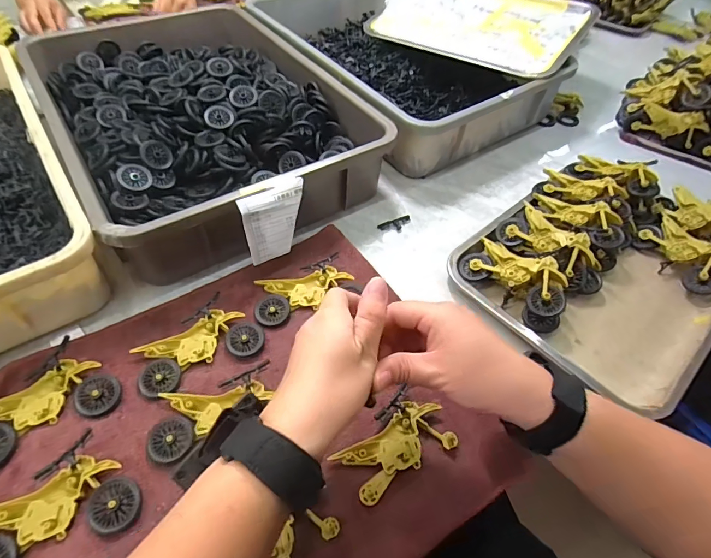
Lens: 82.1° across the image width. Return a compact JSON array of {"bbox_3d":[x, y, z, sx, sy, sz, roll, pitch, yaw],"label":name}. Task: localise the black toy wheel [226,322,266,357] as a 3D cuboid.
[{"bbox_3d":[-0.111,0.060,0.413,0.037,0.007,0.036,2,51,-2],"label":"black toy wheel"}]

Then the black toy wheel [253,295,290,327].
[{"bbox_3d":[-0.089,0.032,0.437,0.036,0.004,0.037,2,51,-2],"label":"black toy wheel"}]

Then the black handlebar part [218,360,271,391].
[{"bbox_3d":[-0.100,0.093,0.378,0.049,0.009,0.016,-24,57,-21],"label":"black handlebar part"}]

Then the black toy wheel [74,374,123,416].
[{"bbox_3d":[-0.234,0.104,0.370,0.036,0.007,0.040,-27,57,-22],"label":"black toy wheel"}]

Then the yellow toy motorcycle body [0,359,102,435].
[{"bbox_3d":[-0.279,0.106,0.363,0.096,0.009,0.046,-31,59,-25],"label":"yellow toy motorcycle body"}]

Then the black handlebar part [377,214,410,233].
[{"bbox_3d":[0.055,-0.072,0.545,0.050,0.004,0.022,-22,56,-20],"label":"black handlebar part"}]

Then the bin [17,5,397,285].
[{"bbox_3d":[-0.232,-0.240,0.595,0.352,0.094,0.507,-29,58,-24],"label":"bin"}]

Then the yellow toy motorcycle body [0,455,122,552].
[{"bbox_3d":[-0.235,0.175,0.315,0.098,0.014,0.045,-24,57,-21],"label":"yellow toy motorcycle body"}]

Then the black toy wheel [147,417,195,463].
[{"bbox_3d":[-0.157,0.136,0.347,0.037,0.008,0.033,-10,53,-11],"label":"black toy wheel"}]

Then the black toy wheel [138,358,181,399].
[{"bbox_3d":[-0.185,0.092,0.382,0.037,0.005,0.036,2,51,-2],"label":"black toy wheel"}]

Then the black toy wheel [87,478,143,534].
[{"bbox_3d":[-0.186,0.174,0.315,0.038,0.004,0.036,2,51,-2],"label":"black toy wheel"}]

